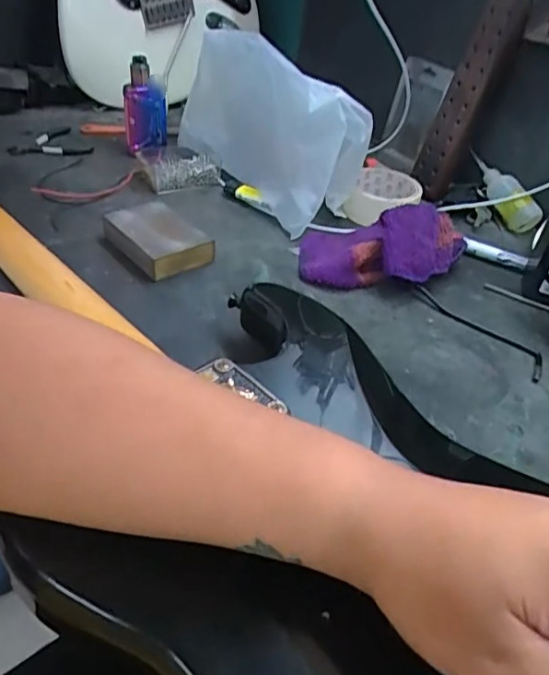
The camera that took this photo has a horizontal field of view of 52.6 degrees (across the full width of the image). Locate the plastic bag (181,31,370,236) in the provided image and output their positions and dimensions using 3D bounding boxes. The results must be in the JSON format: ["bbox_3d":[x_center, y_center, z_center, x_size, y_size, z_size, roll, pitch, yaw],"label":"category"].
[{"bbox_3d":[-0.011,-0.263,0.679,0.116,0.147,0.287,-18,45,-26],"label":"plastic bag"}]

